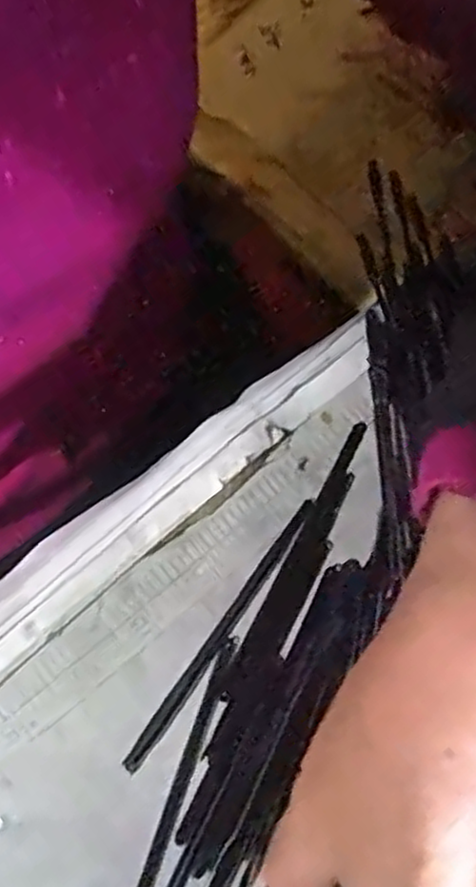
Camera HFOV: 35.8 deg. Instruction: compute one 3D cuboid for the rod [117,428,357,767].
[{"bbox_3d":[0.005,0.048,0.240,0.006,0.004,0.129,35,79,6],"label":"rod"}]

